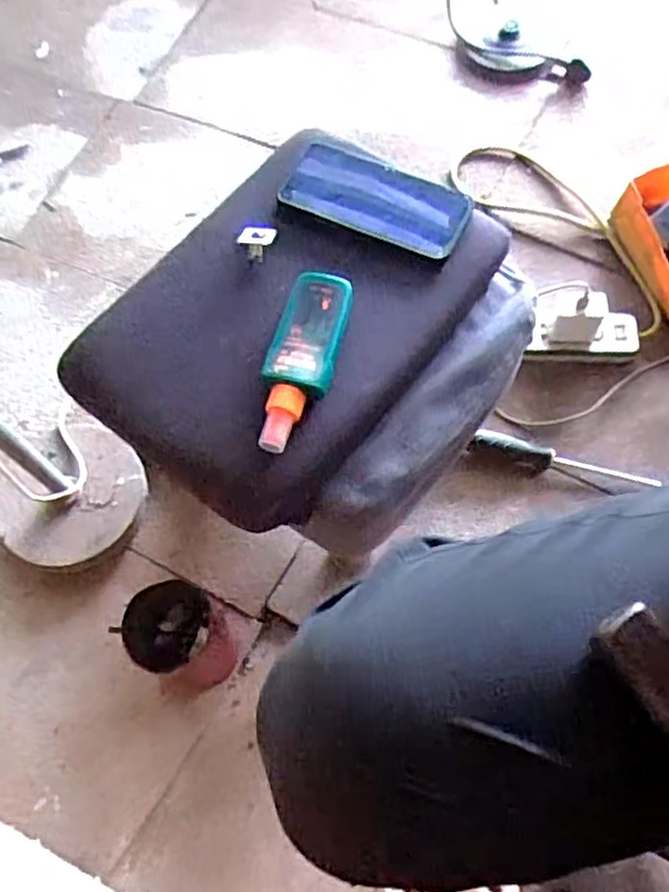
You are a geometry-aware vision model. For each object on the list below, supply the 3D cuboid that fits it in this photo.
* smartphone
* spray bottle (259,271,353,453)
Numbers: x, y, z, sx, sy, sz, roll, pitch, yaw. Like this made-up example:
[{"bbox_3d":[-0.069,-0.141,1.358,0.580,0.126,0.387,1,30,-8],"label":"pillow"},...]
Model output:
[{"bbox_3d":[0.038,-0.221,0.627,0.159,0.016,0.078,24,77,7],"label":"smartphone"},{"bbox_3d":[-0.025,-0.066,0.561,0.053,0.033,0.154,15,67,9],"label":"spray bottle"}]

